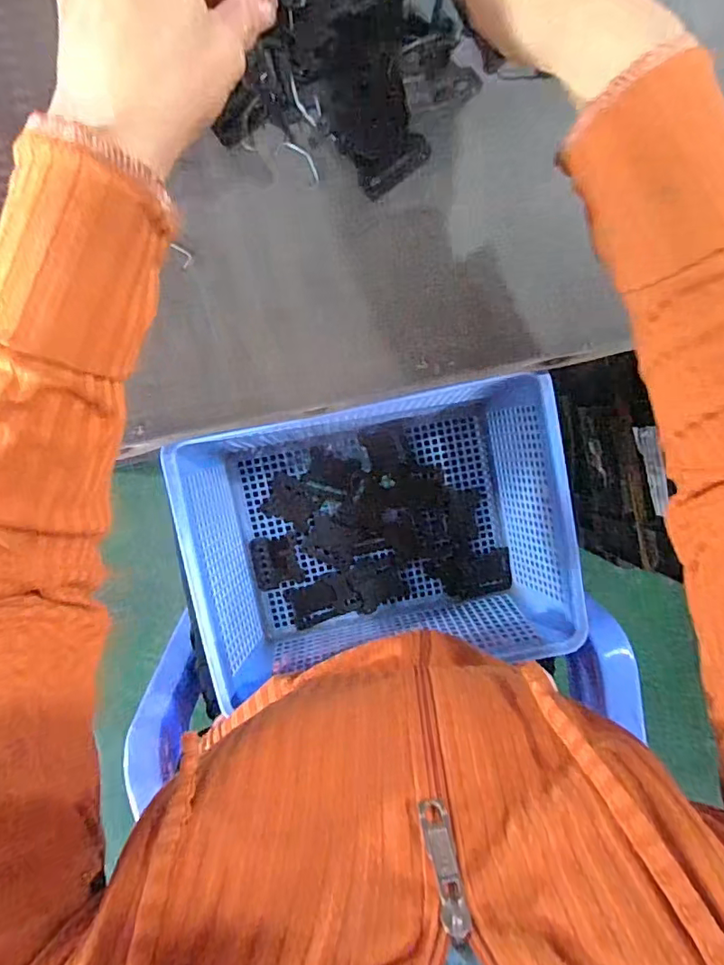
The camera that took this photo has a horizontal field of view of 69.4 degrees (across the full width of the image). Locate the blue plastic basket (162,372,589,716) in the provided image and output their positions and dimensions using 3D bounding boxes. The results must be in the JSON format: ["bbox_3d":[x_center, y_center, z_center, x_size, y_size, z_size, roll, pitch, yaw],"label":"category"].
[{"bbox_3d":[0.015,0.048,0.453,0.294,0.102,0.214,-11,99,-2],"label":"blue plastic basket"}]

